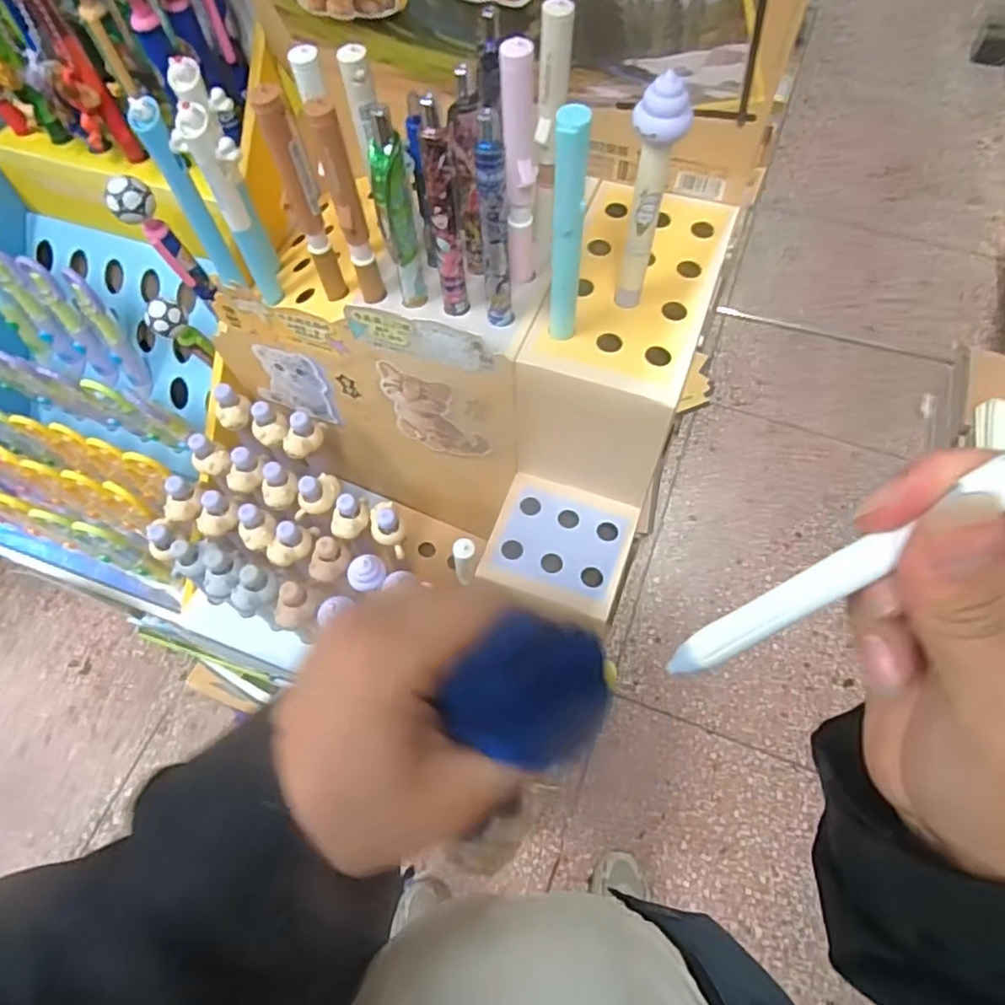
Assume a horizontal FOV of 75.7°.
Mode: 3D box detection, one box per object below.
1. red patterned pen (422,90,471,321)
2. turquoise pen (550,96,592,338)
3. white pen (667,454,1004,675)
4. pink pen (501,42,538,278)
[{"bbox_3d":[-0.022,-0.109,0.252,0.009,0.104,0.010,15,64,10],"label":"red patterned pen"},{"bbox_3d":[0.023,-0.094,0.237,0.010,0.107,0.011,11,63,7],"label":"turquoise pen"},{"bbox_3d":[0.100,0.008,0.158,0.006,0.144,0.011,7,51,-45],"label":"white pen"},{"bbox_3d":[0.007,-0.128,0.255,0.012,0.105,0.009,-2,62,1],"label":"pink pen"}]

